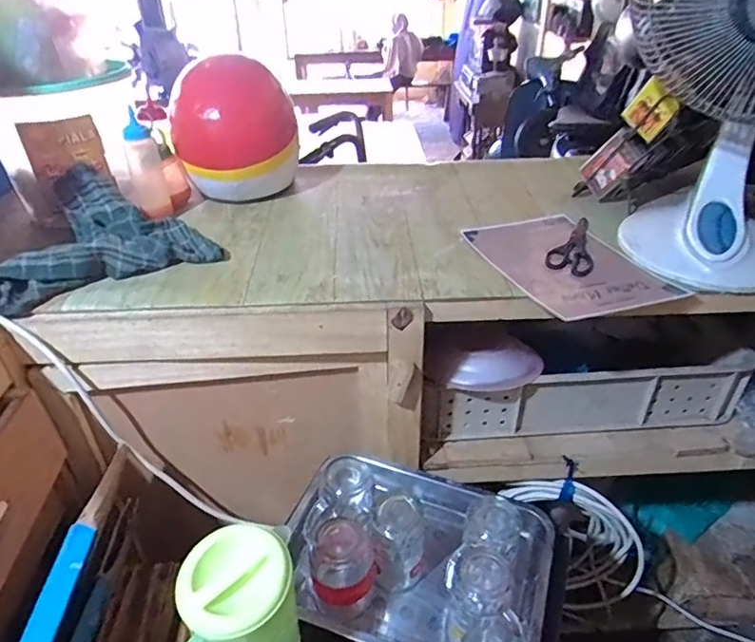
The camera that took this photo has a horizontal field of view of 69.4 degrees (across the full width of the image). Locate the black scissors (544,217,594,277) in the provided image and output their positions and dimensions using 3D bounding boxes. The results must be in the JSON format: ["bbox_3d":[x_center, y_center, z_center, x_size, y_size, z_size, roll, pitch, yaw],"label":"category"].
[{"bbox_3d":[0.325,-0.135,0.899,0.071,0.010,0.210,13,39,17],"label":"black scissors"}]

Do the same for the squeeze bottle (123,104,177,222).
[{"bbox_3d":[-0.411,-0.276,0.970,0.056,0.178,0.046,-18,40,-22],"label":"squeeze bottle"}]

